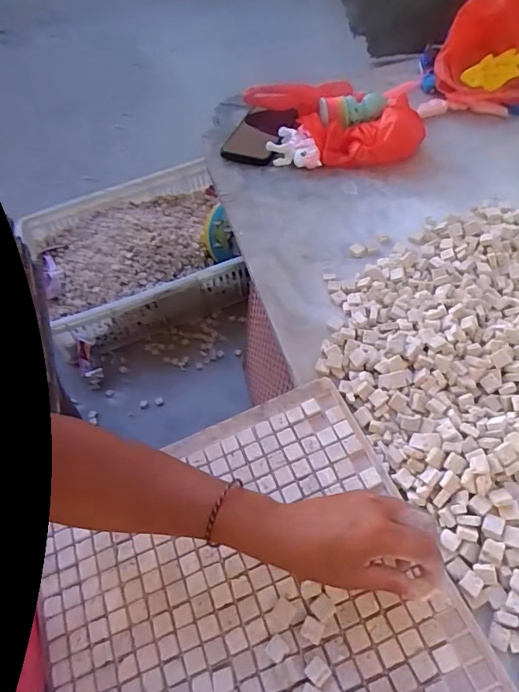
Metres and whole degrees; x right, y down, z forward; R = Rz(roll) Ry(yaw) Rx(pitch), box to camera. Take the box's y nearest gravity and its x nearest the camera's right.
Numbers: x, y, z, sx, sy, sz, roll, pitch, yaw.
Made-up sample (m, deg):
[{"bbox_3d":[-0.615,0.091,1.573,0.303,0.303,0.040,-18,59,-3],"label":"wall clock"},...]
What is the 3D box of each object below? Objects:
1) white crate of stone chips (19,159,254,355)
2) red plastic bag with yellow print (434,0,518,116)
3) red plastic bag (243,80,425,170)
[{"bbox_3d":[-0.293,-0.222,1.222,0.495,0.175,0.371,-21,55,-10],"label":"white crate of stone chips"},{"bbox_3d":[0.376,-0.475,0.786,0.165,0.139,0.136,19,58,18],"label":"red plastic bag with yellow print"},{"bbox_3d":[0.100,-0.340,0.757,0.284,0.066,0.131,27,60,22],"label":"red plastic bag"}]

